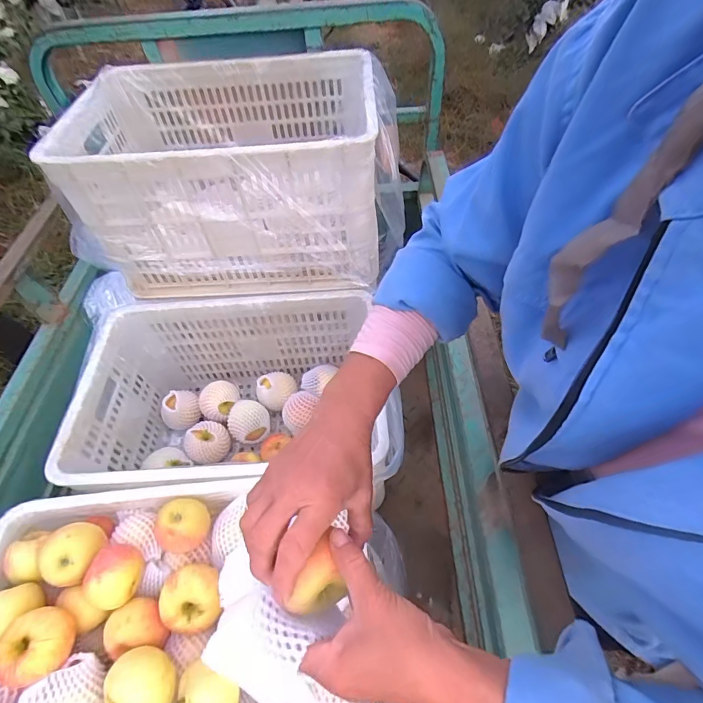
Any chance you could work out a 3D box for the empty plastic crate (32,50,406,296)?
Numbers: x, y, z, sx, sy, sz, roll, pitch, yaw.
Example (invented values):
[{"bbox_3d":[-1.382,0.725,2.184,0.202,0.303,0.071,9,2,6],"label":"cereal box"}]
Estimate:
[{"bbox_3d":[-0.206,-0.348,0.803,0.563,0.296,0.420,-3,55,0],"label":"empty plastic crate"}]

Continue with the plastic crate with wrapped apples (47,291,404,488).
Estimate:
[{"bbox_3d":[-0.215,0.115,0.814,0.517,0.291,0.359,-3,55,0],"label":"plastic crate with wrapped apples"}]

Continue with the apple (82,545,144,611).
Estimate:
[{"bbox_3d":[-0.315,0.295,0.529,0.061,0.061,0.073,8,56,7],"label":"apple"}]

